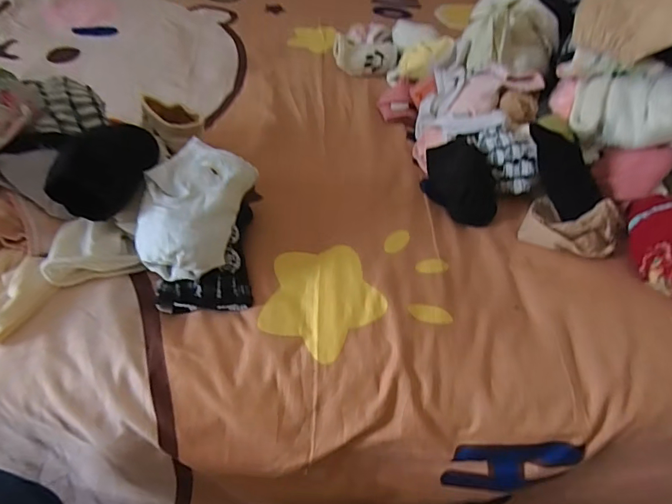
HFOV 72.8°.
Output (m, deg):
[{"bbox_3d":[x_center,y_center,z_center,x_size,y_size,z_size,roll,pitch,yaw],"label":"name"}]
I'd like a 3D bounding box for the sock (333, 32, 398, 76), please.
[{"bbox_3d":[0.046,-0.312,0.730,0.102,0.047,0.046,10,46,2],"label":"sock"}]

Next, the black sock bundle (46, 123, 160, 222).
[{"bbox_3d":[-0.192,-0.070,0.389,0.059,0.063,0.101,6,46,-3],"label":"black sock bundle"}]

